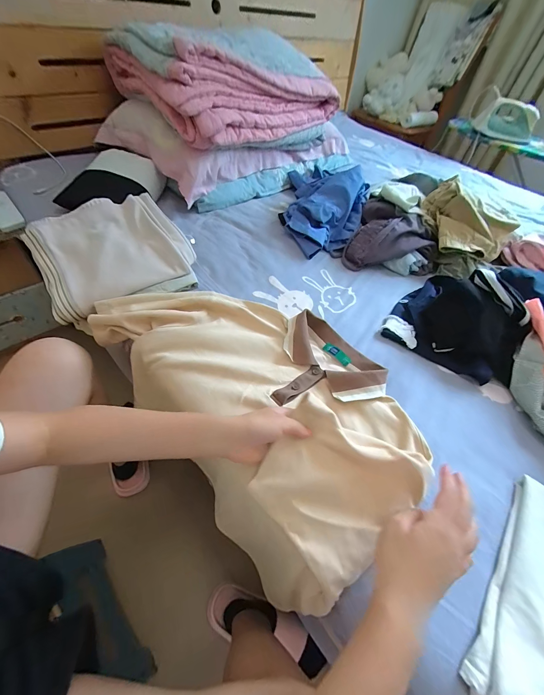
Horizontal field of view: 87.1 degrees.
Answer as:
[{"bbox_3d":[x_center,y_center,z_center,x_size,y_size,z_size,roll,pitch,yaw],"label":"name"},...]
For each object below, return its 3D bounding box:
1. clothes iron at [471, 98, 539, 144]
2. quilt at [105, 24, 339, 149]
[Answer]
[{"bbox_3d":[0.912,-0.881,1.115,0.213,0.114,0.115,28,54,15],"label":"clothes iron"},{"bbox_3d":[-0.106,-0.710,0.787,0.511,0.205,0.348,-34,62,-29],"label":"quilt"}]

